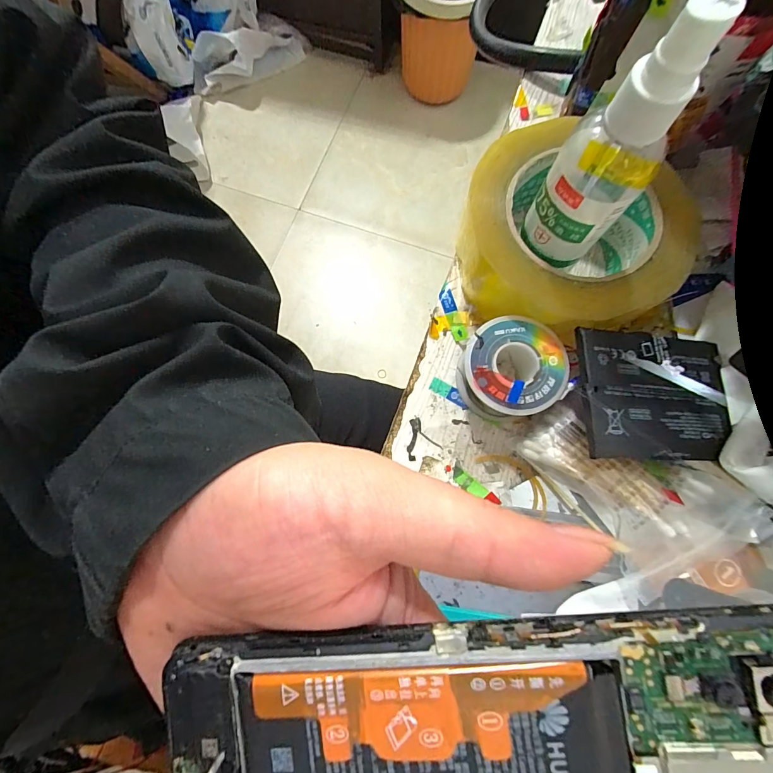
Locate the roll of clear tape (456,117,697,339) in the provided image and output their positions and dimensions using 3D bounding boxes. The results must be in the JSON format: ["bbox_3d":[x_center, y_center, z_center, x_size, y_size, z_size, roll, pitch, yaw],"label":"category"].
[{"bbox_3d":[0.104,-0.087,0.221,0.115,0.048,0.119,0,77,1],"label":"roll of clear tape"}]

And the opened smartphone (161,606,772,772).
[{"bbox_3d":[0.026,0.092,0.083,0.157,0.011,0.068,-7,77,7],"label":"opened smartphone"}]

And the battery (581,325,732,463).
[{"bbox_3d":[0.139,0.004,0.189,0.087,0.004,0.065,3,76,-12],"label":"battery"}]

